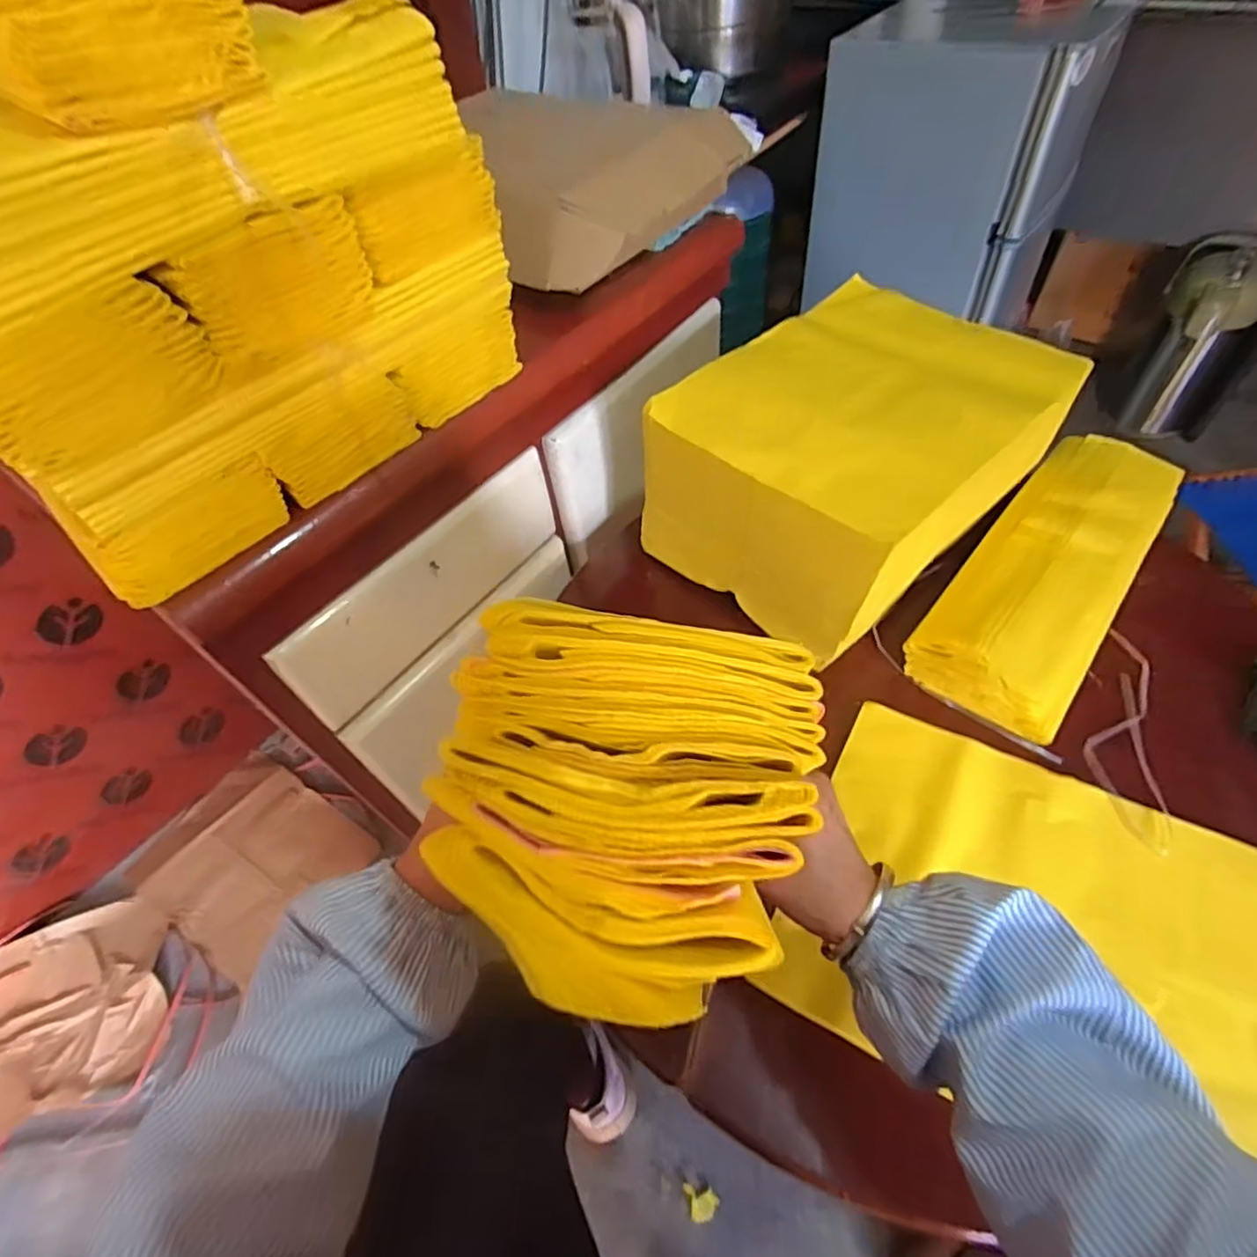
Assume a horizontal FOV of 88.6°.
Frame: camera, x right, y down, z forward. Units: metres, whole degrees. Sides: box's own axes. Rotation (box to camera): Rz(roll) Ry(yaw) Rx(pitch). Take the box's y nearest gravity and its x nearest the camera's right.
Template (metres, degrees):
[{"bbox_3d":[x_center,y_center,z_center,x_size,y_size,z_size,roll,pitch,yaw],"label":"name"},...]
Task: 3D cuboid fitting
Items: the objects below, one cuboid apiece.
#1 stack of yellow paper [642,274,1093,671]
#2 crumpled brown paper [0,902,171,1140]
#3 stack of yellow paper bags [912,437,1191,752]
[{"bbox_3d":[0.230,-0.181,0.659,0.345,0.187,0.263,-36,59,-20],"label":"stack of yellow paper"},{"bbox_3d":[-0.873,0.573,0.950,0.340,0.066,0.261,-22,55,-11],"label":"crumpled brown paper"},{"bbox_3d":[0.427,-0.056,0.646,0.142,0.072,0.349,34,63,26],"label":"stack of yellow paper bags"}]

